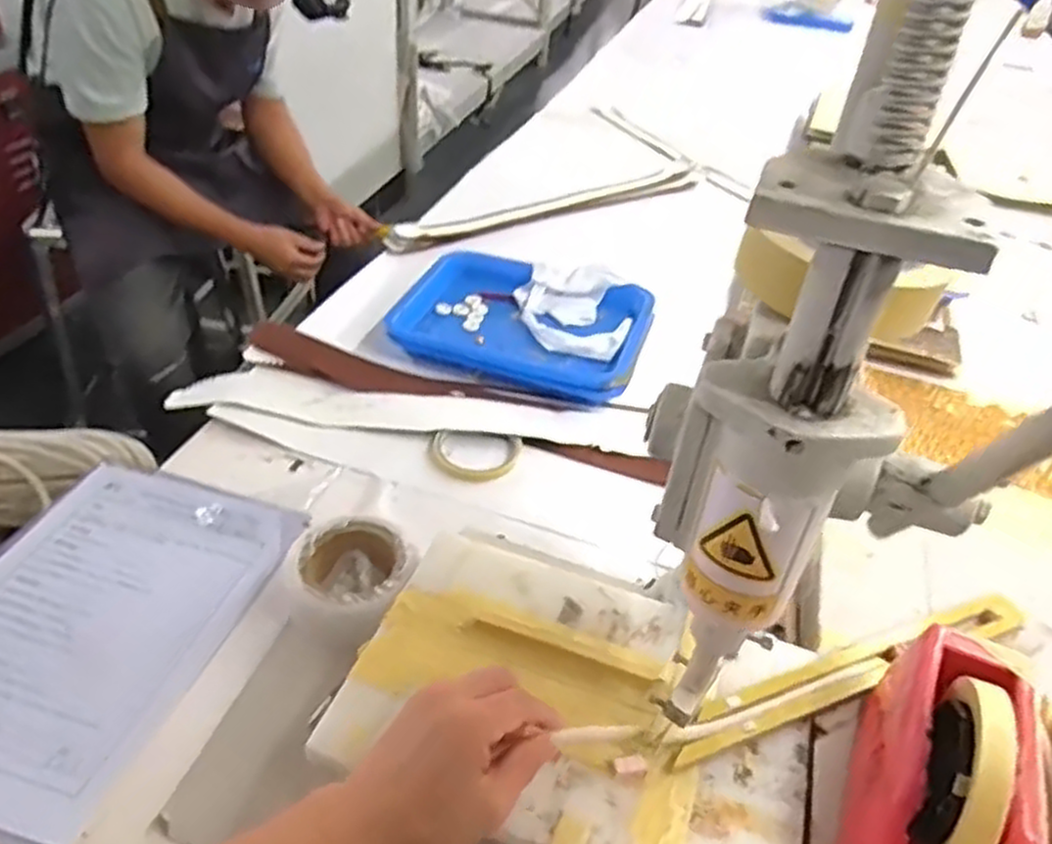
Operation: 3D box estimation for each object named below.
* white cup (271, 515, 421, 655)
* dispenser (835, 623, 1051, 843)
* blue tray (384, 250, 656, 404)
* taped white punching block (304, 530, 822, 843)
[{"bbox_3d":[-0.140,0.133,0.626,0.100,0.053,0.110,-26,50,-32],"label":"white cup"},{"bbox_3d":[0.228,0.214,0.419,0.084,0.120,0.201,21,43,18],"label":"dispenser"},{"bbox_3d":[-0.001,-0.123,0.936,0.293,0.036,0.214,19,42,15],"label":"blue tray"},{"bbox_3d":[0.038,0.185,0.517,0.296,0.030,0.199,17,41,13],"label":"taped white punching block"}]

